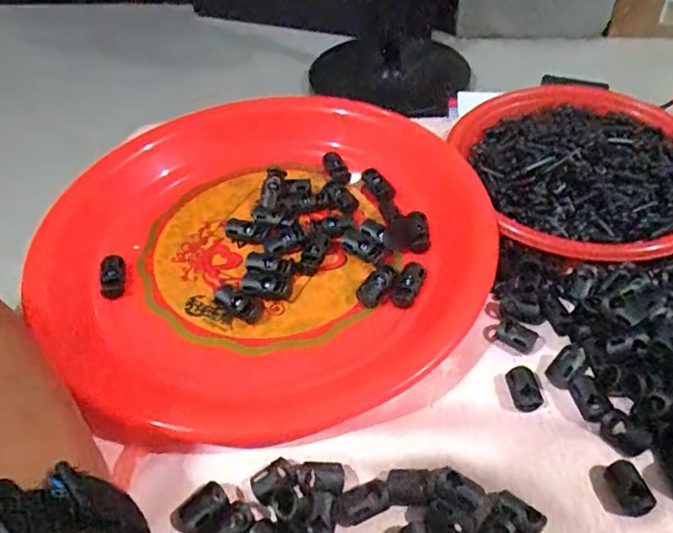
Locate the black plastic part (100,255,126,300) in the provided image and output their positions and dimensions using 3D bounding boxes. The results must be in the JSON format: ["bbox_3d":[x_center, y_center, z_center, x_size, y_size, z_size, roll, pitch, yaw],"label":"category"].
[{"bbox_3d":[-0.131,0.005,0.324,0.014,0.005,0.030,-12,48,-8],"label":"black plastic part"}]

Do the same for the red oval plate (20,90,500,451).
[{"bbox_3d":[-0.043,-0.017,0.324,0.246,0.027,0.246,-34,54,-26],"label":"red oval plate"}]

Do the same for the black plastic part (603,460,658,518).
[{"bbox_3d":[0.119,0.090,0.226,0.012,0.011,0.020,-12,48,-5],"label":"black plastic part"}]

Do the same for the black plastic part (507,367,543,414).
[{"bbox_3d":[0.090,0.059,0.266,0.014,0.007,0.020,-5,47,-1],"label":"black plastic part"}]

